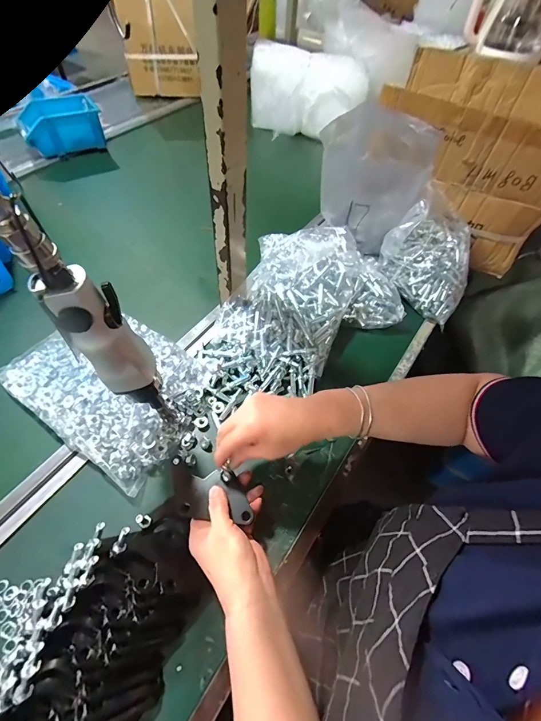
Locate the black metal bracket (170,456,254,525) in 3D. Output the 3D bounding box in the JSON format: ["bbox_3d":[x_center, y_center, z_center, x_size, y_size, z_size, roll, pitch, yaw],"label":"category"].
[{"bbox_3d":[-0.071,0.152,0.392,0.109,0.014,0.056,16,57,6],"label":"black metal bracket"}]

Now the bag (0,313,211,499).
[{"bbox_3d":[-0.223,0.023,0.477,0.264,0.046,0.187,31,59,15],"label":"bag"}]

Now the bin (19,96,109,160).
[{"bbox_3d":[-0.507,-0.572,0.833,0.173,0.085,0.138,-21,61,-18],"label":"bin"}]

